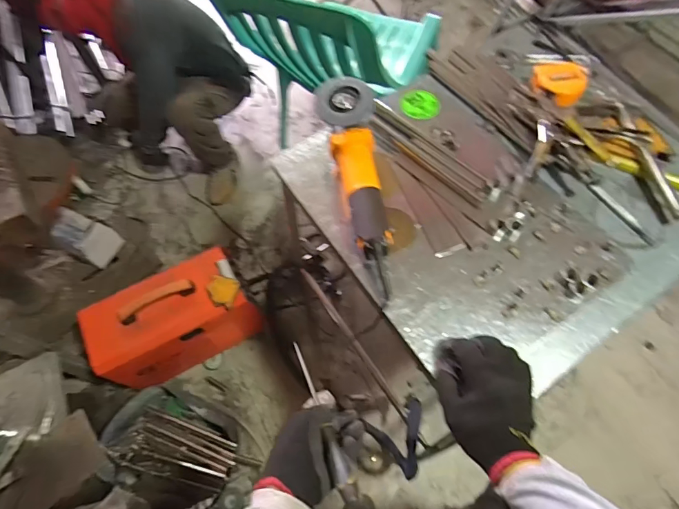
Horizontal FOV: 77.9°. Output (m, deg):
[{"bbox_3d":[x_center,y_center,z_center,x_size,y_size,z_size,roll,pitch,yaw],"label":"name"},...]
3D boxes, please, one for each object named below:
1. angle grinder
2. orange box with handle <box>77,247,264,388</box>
[{"bbox_3d":[0.029,-0.131,0.679,0.088,0.094,0.295,-10,77,-2],"label":"angle grinder"},{"bbox_3d":[-0.482,0.217,1.292,0.416,0.341,0.189,-29,66,-11],"label":"orange box with handle"}]

